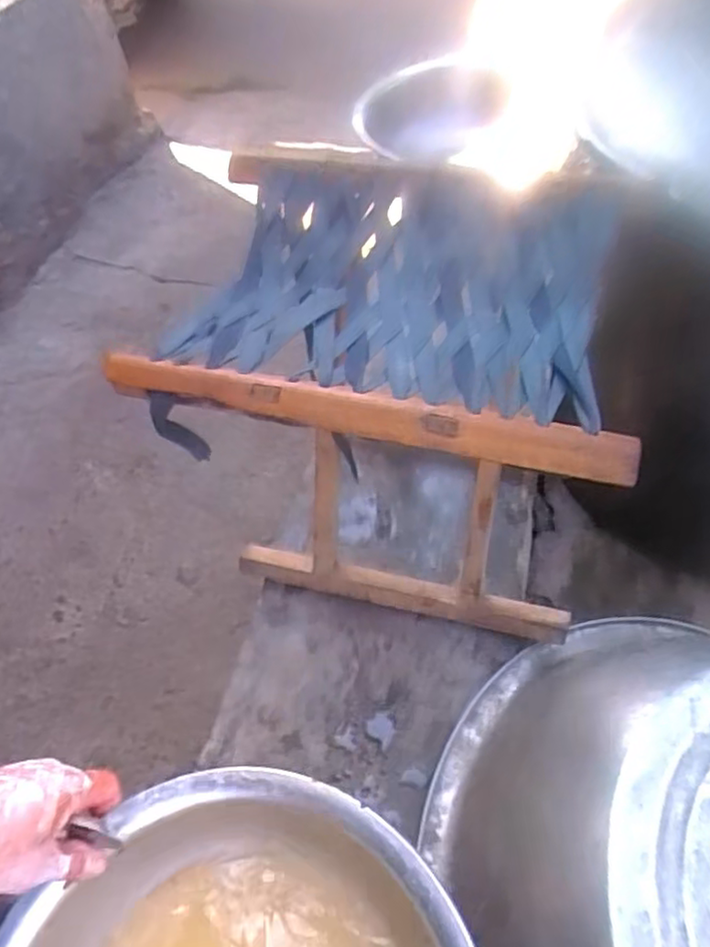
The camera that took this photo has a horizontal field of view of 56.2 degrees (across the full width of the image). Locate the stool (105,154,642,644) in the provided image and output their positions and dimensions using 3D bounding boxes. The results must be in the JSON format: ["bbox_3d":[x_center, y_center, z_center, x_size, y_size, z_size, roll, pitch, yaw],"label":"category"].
[{"bbox_3d":[0.038,-0.030,0.549,0.315,0.317,0.239,11,55,15],"label":"stool"}]

